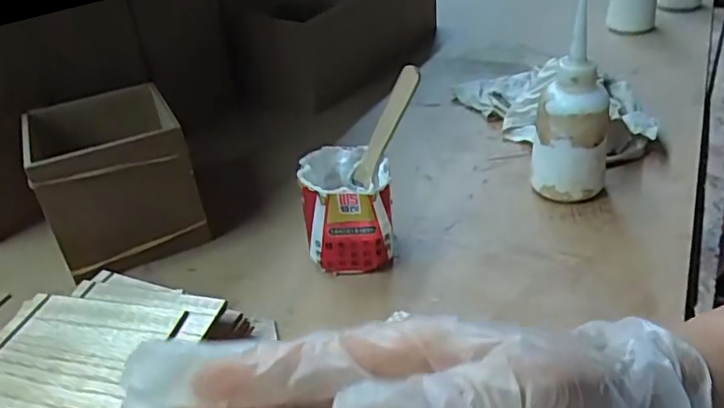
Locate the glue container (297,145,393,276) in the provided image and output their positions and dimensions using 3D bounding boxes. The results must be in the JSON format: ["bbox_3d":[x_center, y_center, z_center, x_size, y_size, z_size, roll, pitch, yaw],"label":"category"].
[{"bbox_3d":[-0.011,0.005,0.453,0.064,0.082,0.066,-4,33,-1],"label":"glue container"}]

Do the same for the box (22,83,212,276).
[{"bbox_3d":[-0.200,-0.020,0.482,0.108,0.113,0.107,-17,36,-21],"label":"box"}]

